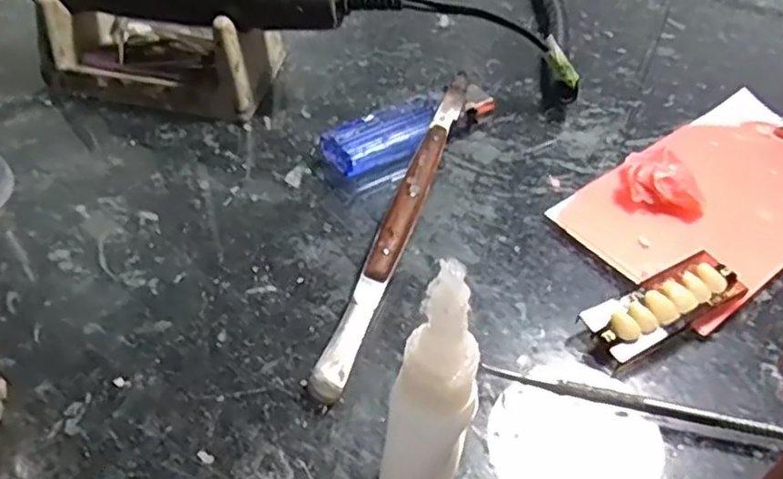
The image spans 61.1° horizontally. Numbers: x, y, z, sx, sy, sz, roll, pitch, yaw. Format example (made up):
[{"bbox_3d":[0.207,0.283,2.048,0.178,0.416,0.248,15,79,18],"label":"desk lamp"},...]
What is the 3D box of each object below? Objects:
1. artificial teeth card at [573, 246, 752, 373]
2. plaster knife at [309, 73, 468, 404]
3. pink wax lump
[{"bbox_3d":[0.097,0.023,0.234,0.061,0.011,0.022,-22,52,-22],"label":"artificial teeth card"},{"bbox_3d":[0.005,-0.011,0.259,0.011,0.017,0.166,16,48,11],"label":"plaster knife"},{"bbox_3d":[0.113,-0.024,0.276,0.031,0.013,0.030,13,47,9],"label":"pink wax lump"}]

